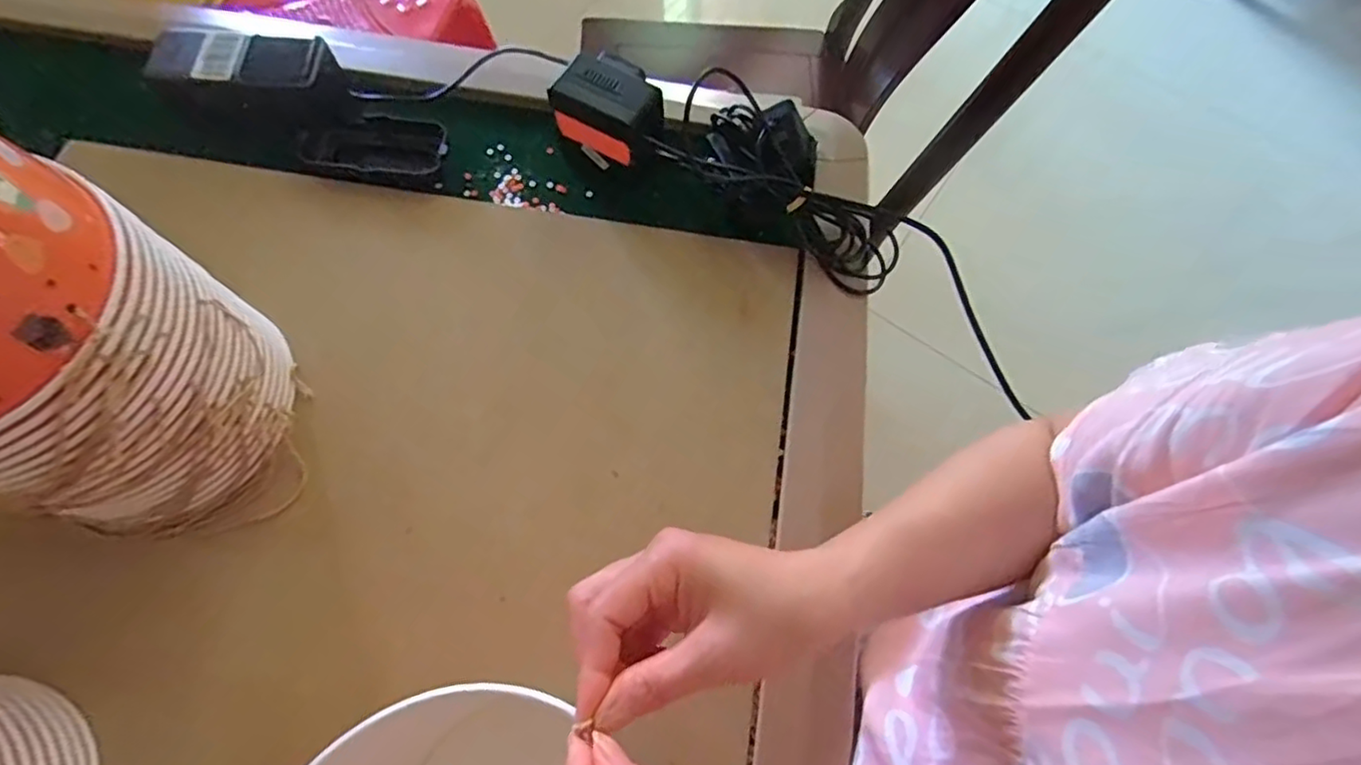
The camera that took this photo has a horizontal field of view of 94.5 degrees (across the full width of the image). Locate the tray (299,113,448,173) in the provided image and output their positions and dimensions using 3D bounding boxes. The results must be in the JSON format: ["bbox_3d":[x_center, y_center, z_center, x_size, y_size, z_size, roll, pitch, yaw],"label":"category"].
[{"bbox_3d":[-0.244,-0.193,0.503,0.113,0.016,0.048,7,68,1],"label":"tray"}]

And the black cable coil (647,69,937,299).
[{"bbox_3d":[0.085,-0.155,0.471,0.200,0.052,0.088,36,71,-6],"label":"black cable coil"}]

